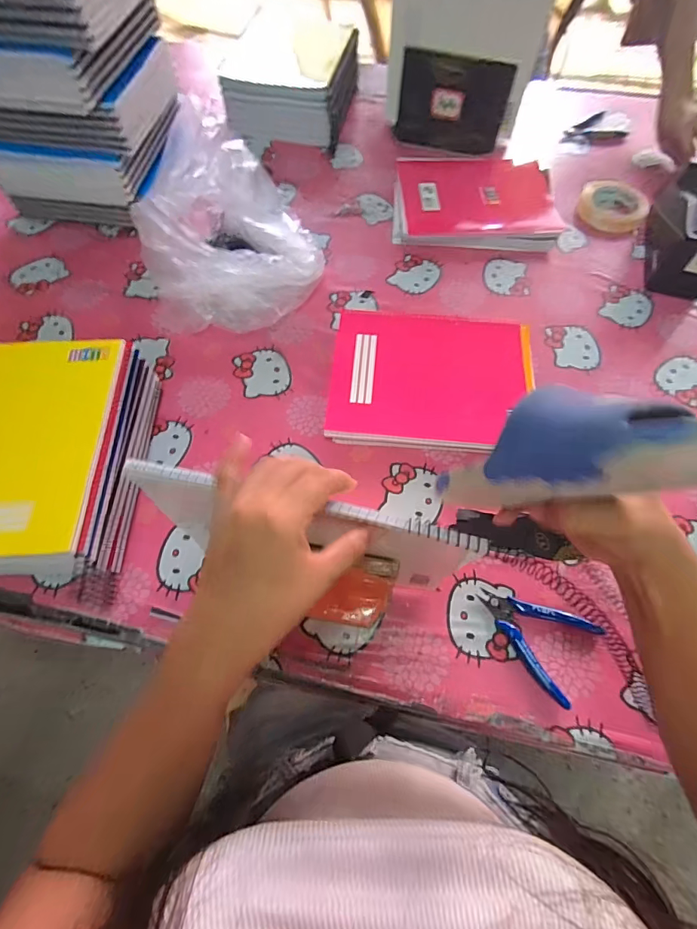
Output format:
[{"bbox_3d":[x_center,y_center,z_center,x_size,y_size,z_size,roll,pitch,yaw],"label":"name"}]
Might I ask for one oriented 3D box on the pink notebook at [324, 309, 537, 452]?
[{"bbox_3d":[0.110,-0.113,0.561,0.254,0.022,0.193,5,64,3],"label":"pink notebook"}]

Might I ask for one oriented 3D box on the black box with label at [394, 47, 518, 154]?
[{"bbox_3d":[0.190,-0.662,0.794,0.194,0.132,0.021,12,64,6],"label":"black box with label"}]

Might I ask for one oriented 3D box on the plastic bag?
[{"bbox_3d":[-0.172,-0.332,0.621,0.248,0.124,0.291,-11,64,-6],"label":"plastic bag"}]

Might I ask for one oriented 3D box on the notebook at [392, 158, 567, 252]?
[{"bbox_3d":[0.215,-0.451,0.729,0.270,0.034,0.208,3,64,2],"label":"notebook"}]

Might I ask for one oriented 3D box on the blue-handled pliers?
[{"bbox_3d":[0.187,0.164,0.434,0.112,0.018,0.088,39,70,17],"label":"blue-handled pliers"}]

